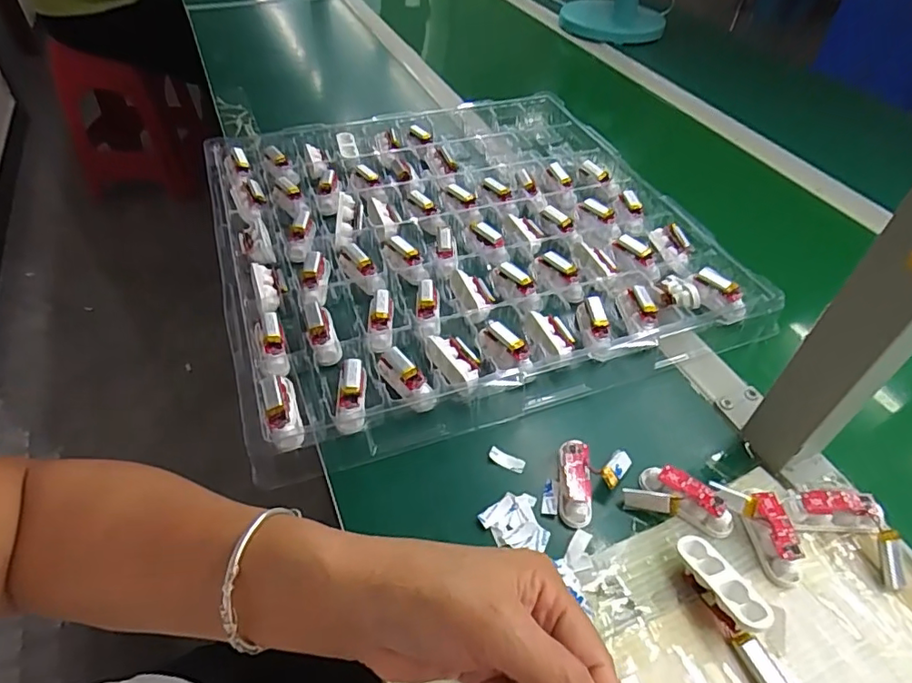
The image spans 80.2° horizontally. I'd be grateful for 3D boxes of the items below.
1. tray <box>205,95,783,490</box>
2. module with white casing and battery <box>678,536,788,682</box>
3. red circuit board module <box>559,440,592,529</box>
[{"bbox_3d":[0.002,-0.119,0.565,0.456,0.037,0.452,-13,49,-15],"label":"tray"},{"bbox_3d":[0.162,0.154,0.312,0.019,0.031,0.088,-15,49,-17],"label":"module with white casing and battery"},{"bbox_3d":[0.082,0.097,0.373,0.020,0.020,0.056,4,48,1],"label":"red circuit board module"}]

